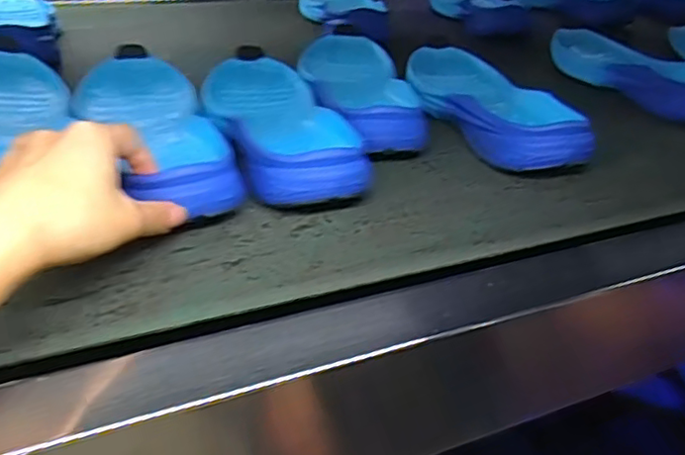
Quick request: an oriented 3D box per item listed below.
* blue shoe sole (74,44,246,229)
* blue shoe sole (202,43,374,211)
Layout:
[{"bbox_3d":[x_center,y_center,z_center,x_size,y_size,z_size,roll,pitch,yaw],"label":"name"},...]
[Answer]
[{"bbox_3d":[-0.142,-0.076,0.463,0.087,0.043,0.263,-12,34,-24],"label":"blue shoe sole"},{"bbox_3d":[-0.057,-0.091,0.489,0.089,0.034,0.264,-9,34,-19],"label":"blue shoe sole"}]

